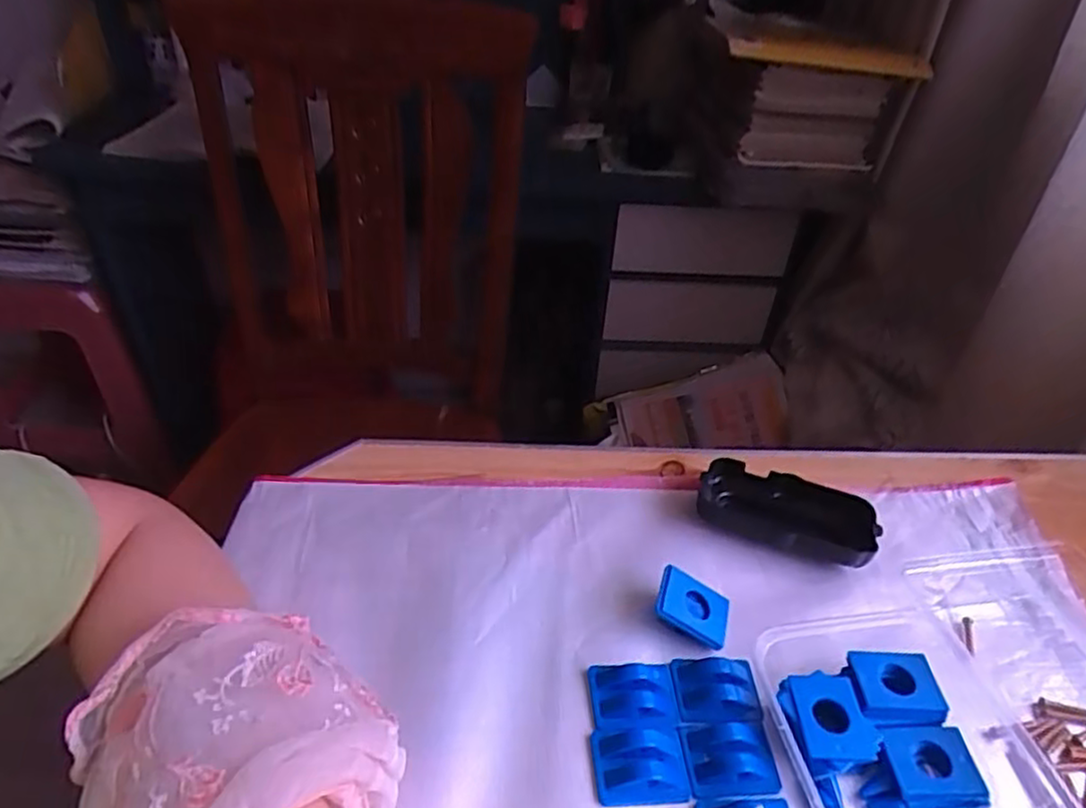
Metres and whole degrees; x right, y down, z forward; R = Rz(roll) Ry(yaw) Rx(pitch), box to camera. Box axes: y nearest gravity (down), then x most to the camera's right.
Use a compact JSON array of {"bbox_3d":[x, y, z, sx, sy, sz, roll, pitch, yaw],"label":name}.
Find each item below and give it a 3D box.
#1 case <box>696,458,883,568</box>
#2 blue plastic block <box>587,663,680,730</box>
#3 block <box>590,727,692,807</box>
[{"bbox_3d":[0.158,0.071,0.455,0.109,0.027,0.051,22,41,21],"label":"case"},{"bbox_3d":[0.047,0.150,0.359,0.043,0.012,0.036,1,38,-5],"label":"blue plastic block"},{"bbox_3d":[0.047,0.171,0.332,0.044,0.012,0.034,0,38,-6],"label":"block"}]

